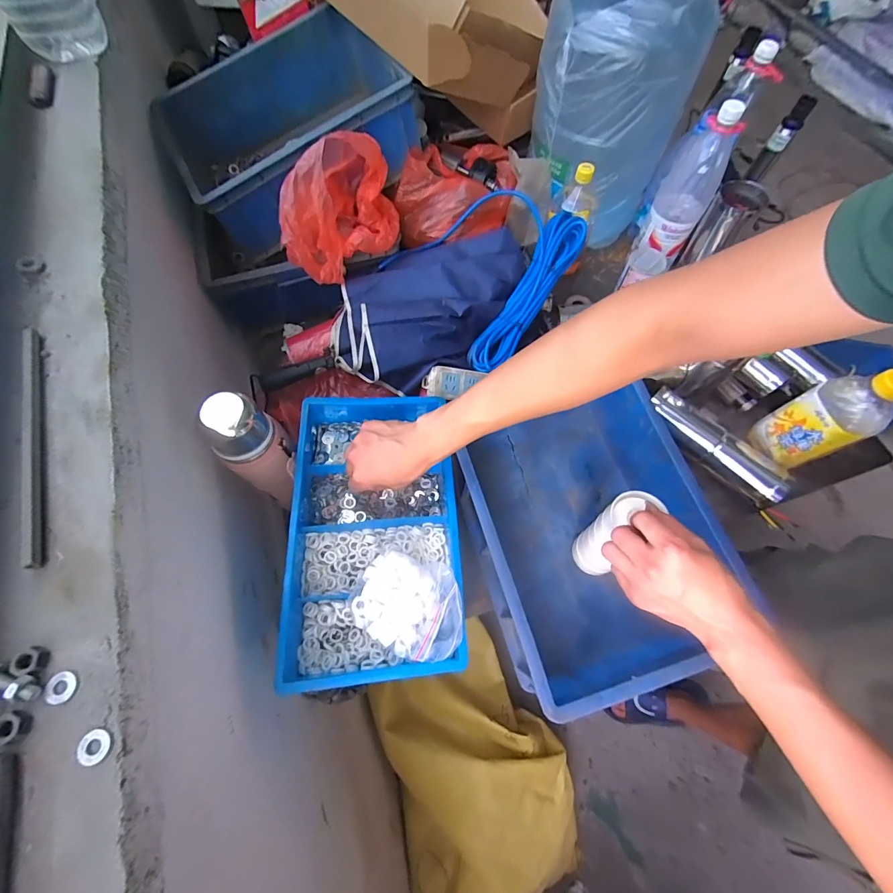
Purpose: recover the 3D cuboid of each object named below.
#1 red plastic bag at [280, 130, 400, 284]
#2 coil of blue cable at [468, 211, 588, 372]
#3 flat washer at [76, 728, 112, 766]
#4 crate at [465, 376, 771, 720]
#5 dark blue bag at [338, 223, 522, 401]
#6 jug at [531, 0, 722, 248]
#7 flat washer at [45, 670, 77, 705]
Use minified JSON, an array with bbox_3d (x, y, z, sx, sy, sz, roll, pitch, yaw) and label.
[{"bbox_3d":[-0.166,-0.395,0.634,0.146,0.145,0.211,16,66,5],"label":"red plastic bag"},{"bbox_3d":[0.143,-0.271,0.702,0.073,0.039,0.332,32,84,12],"label":"coil of blue cable"},{"bbox_3d":[-0.216,0.184,0.244,0.018,0.004,0.016,38,70,14],"label":"flat washer"},{"bbox_3d":[0.197,0.129,0.572,0.286,0.150,0.355,-14,67,-8],"label":"crate"},{"bbox_3d":[-0.044,-0.257,0.685,0.241,0.103,0.343,32,69,12],"label":"dark blue bag"},{"bbox_3d":[0.297,-0.641,0.739,0.262,0.405,0.251,13,66,4],"label":"jug"},{"bbox_3d":[-0.248,0.154,0.256,0.017,0.004,0.019,-18,68,-9],"label":"flat washer"}]

